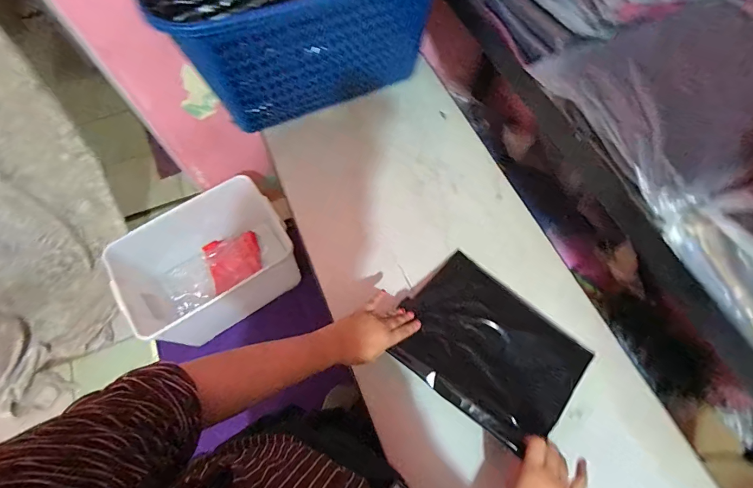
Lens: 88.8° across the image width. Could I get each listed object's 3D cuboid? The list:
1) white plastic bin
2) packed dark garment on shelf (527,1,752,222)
[{"bbox_3d":[-0.577,0.088,1.334,0.539,0.289,0.352,-33,69,-13],"label":"white plastic bin"},{"bbox_3d":[0.447,-0.206,0.539,0.315,0.053,0.288,-17,66,-7],"label":"packed dark garment on shelf"}]

